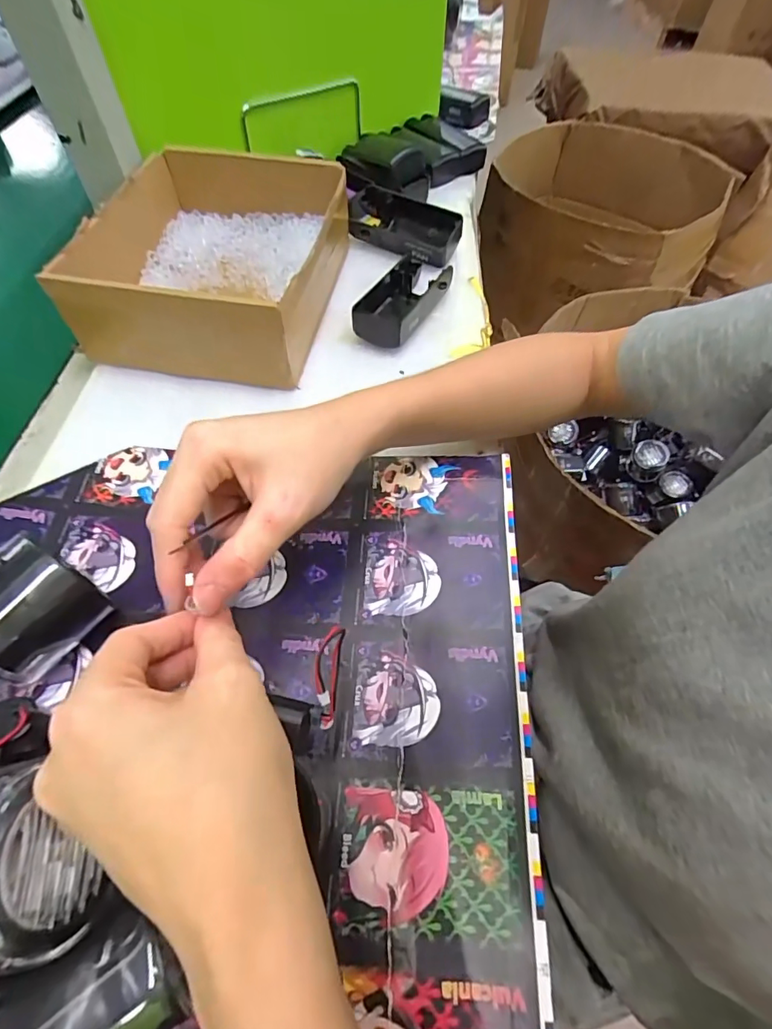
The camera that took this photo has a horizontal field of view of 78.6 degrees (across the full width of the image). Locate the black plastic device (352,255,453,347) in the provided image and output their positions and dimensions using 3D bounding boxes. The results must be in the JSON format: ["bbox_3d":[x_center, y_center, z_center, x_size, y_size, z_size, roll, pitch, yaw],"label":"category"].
[{"bbox_3d":[0.014,-0.182,0.406,0.050,0.030,0.112,25,60,14],"label":"black plastic device"}]

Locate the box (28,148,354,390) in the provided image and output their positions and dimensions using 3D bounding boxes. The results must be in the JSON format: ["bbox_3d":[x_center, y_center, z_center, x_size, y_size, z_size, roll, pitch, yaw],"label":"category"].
[{"bbox_3d":[-0.136,-0.223,0.403,0.182,0.078,0.234,9,58,4],"label":"box"}]

